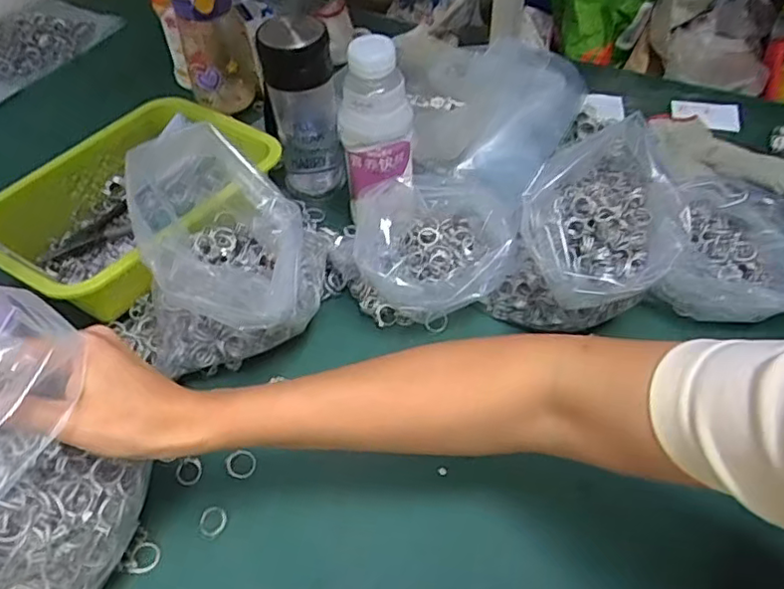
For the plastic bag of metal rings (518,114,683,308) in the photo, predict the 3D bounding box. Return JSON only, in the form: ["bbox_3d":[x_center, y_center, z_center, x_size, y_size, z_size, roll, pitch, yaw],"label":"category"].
[{"bbox_3d":[0.183,-0.067,0.508,0.150,0.071,0.124,-33,57,-24],"label":"plastic bag of metal rings"}]

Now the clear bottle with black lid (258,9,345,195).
[{"bbox_3d":[-0.088,-0.184,0.630,0.071,0.191,0.057,-10,50,-7],"label":"clear bottle with black lid"}]

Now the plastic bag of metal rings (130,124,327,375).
[{"bbox_3d":[-0.134,-0.040,0.484,0.137,0.136,0.140,4,50,5],"label":"plastic bag of metal rings"}]

